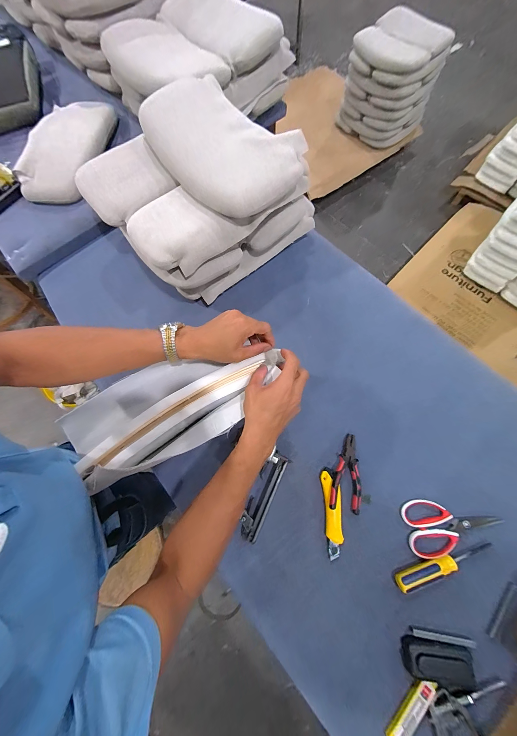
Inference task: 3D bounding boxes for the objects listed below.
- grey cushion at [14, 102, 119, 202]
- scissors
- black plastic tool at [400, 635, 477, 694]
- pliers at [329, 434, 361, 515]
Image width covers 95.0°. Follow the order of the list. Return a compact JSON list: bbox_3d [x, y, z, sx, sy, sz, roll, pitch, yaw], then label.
[{"bbox_3d":[-0.630,-0.729,0.790,0.269,0.076,0.427,19,75,9],"label":"grey cushion"},{"bbox_3d":[0.392,0.312,0.479,0.188,0.011,0.099,-10,70,-2],"label":"scissors"},{"bbox_3d":[0.313,0.517,0.409,0.113,0.027,0.059,6,70,4],"label":"black plastic tool"},{"bbox_3d":[0.193,0.222,0.507,0.064,0.031,0.152,14,71,7],"label":"pliers"}]

